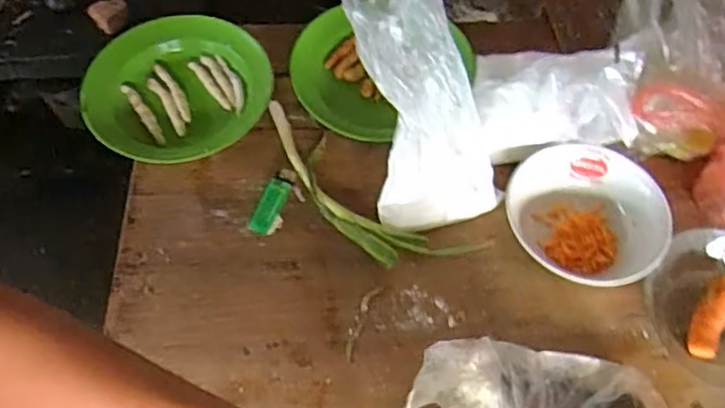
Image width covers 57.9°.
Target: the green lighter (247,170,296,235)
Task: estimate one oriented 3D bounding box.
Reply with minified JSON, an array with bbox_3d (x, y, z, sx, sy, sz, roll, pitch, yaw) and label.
[{"bbox_3d":[-0.099,-0.004,0.710,0.026,0.012,0.076,22,65,11],"label":"green lighter"}]

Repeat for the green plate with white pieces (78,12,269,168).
[{"bbox_3d":[-0.216,-0.137,0.769,0.207,0.020,0.201,-6,62,-3],"label":"green plate with white pieces"}]

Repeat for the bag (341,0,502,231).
[{"bbox_3d":[0.049,-0.091,0.637,0.112,0.264,0.081,-27,40,-13],"label":"bag"}]

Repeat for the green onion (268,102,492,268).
[{"bbox_3d":[-0.014,-0.012,0.702,0.295,0.029,0.088,36,68,17],"label":"green onion"}]

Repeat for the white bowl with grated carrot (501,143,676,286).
[{"bbox_3d":[0.228,0.013,0.664,0.139,0.060,0.153,-27,65,-13],"label":"white bowl with grated carrot"}]

